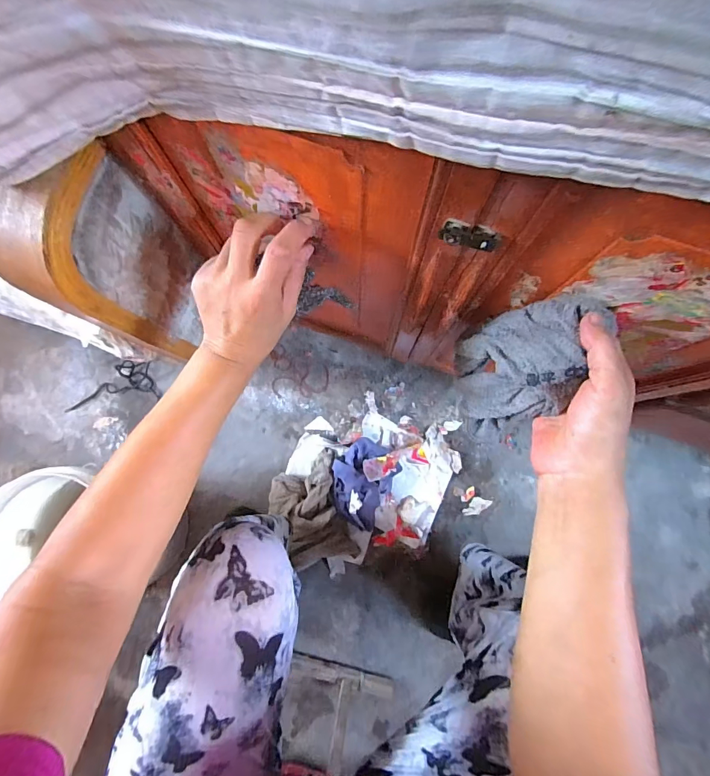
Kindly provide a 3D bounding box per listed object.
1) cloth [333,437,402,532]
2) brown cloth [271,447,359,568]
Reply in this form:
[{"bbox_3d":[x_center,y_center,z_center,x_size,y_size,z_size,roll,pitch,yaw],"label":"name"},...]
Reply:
[{"bbox_3d":[0.014,0.185,0.800,0.127,0.051,0.158,30,84,5],"label":"cloth"},{"bbox_3d":[-0.081,0.237,0.782,0.149,0.079,0.213,-14,82,-1],"label":"brown cloth"}]

